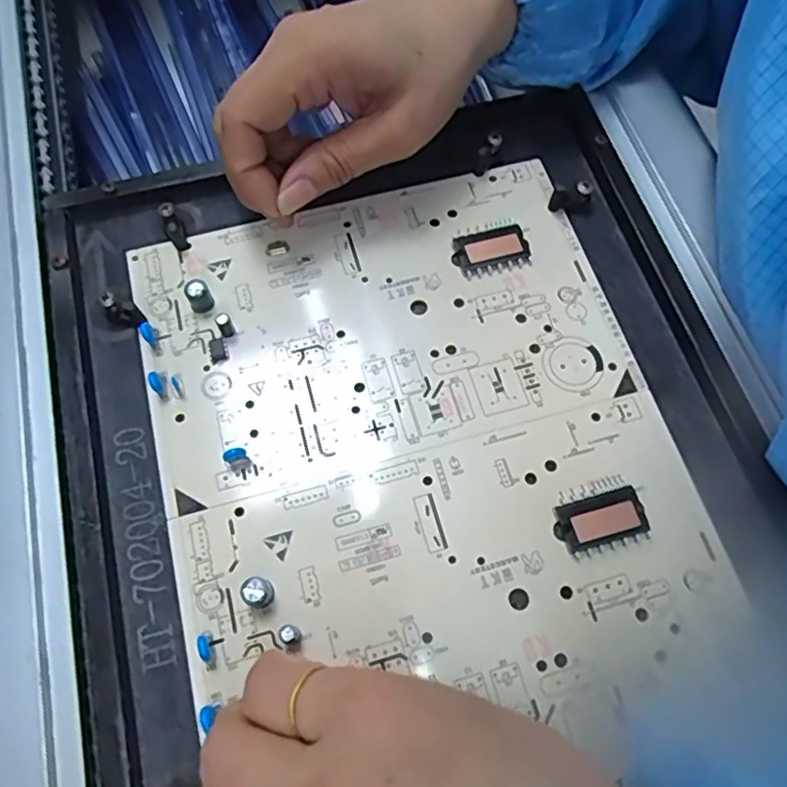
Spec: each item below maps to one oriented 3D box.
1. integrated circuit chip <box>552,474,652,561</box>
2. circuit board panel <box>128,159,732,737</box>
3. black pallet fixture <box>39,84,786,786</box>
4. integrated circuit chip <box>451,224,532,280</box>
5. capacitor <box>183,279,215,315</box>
[{"bbox_3d":[0.081,0.049,0.256,0.035,0.006,0.026,-15,68,-8],"label":"integrated circuit chip"},{"bbox_3d":[0.006,0.014,0.272,0.203,0.009,0.237,-13,68,-7],"label":"circuit board panel"},{"bbox_3d":[0.007,0.019,0.268,0.284,0.016,0.313,-18,68,-9],"label":"black pallet fixture"},{"bbox_3d":[0.046,-0.067,0.304,0.035,0.006,0.023,-11,67,-6],"label":"integrated circuit chip"},{"bbox_3d":[-0.086,-0.043,0.290,0.010,0.014,0.010,1,67,-1],"label":"capacitor"}]

